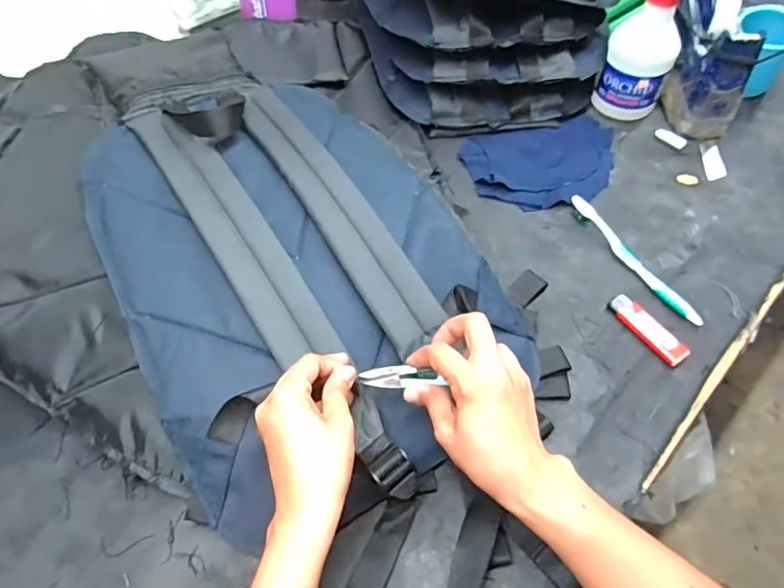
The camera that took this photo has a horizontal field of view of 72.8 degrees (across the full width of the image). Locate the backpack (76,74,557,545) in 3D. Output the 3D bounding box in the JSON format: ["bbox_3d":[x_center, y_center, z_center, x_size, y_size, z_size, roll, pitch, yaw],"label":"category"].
[{"bbox_3d":[-0.083,-0.034,0.492,0.313,0.073,0.431,-24,63,-14],"label":"backpack"}]

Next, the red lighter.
[{"bbox_3d":[0.245,0.032,0.507,0.025,0.009,0.081,-32,62,-17],"label":"red lighter"}]

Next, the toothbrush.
[{"bbox_3d":[0.247,-0.037,0.549,0.016,0.013,0.178,-27,61,-14],"label":"toothbrush"}]

